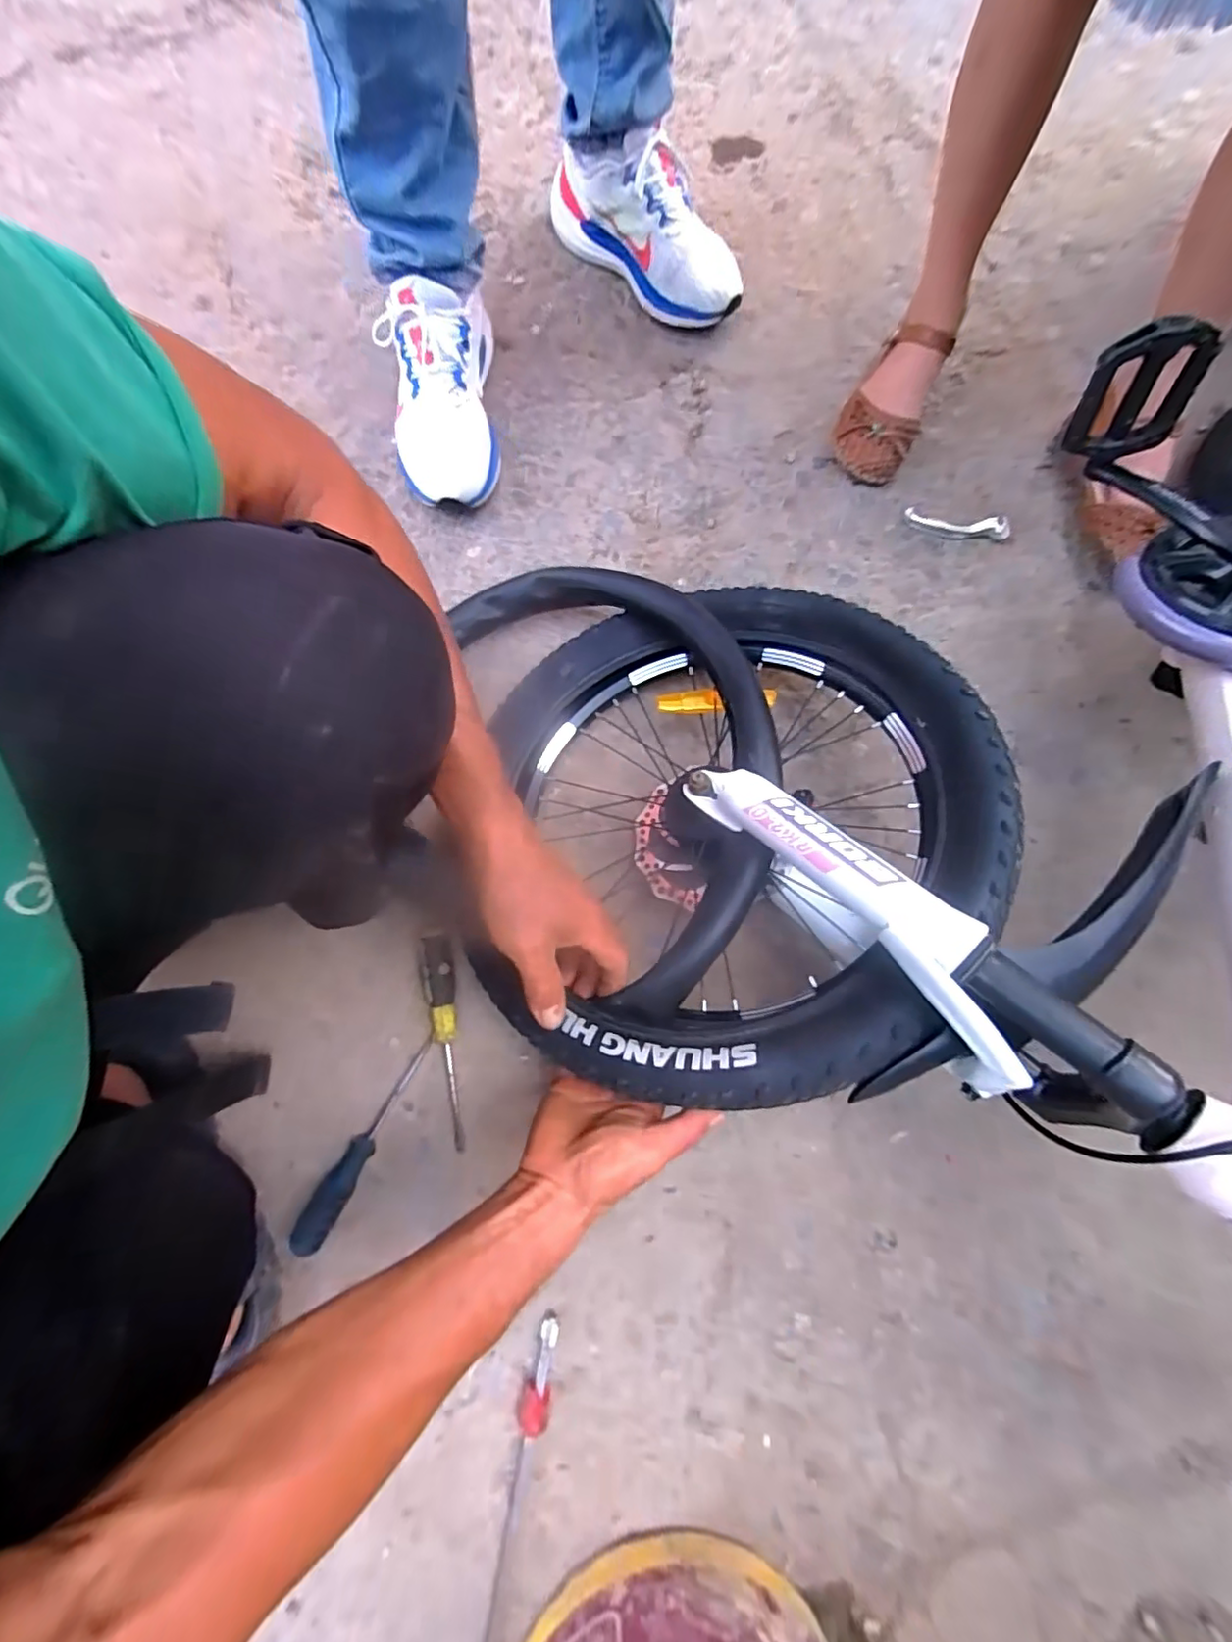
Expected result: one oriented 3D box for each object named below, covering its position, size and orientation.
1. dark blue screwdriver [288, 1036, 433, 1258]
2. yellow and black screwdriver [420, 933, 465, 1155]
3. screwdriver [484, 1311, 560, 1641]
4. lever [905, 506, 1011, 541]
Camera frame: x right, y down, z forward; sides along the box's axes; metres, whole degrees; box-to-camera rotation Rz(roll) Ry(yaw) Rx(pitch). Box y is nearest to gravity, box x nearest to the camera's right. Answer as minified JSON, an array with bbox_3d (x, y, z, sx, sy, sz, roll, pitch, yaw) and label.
[{"bbox_3d":[-0.219,0.281,0.522,0.028,0.034,0.182,29,80,5],"label":"dark blue screwdriver"},{"bbox_3d":[-0.154,0.198,0.534,0.032,0.023,0.184,-7,79,-1],"label":"yellow and black screwdriver"},{"bbox_3d":[-0.079,0.548,0.472,0.023,0.021,0.270,10,79,2],"label":"screwdriver"},{"bbox_3d":[0.376,-0.325,0.654,0.112,0.010,0.025,10,79,2],"label":"lever"}]

